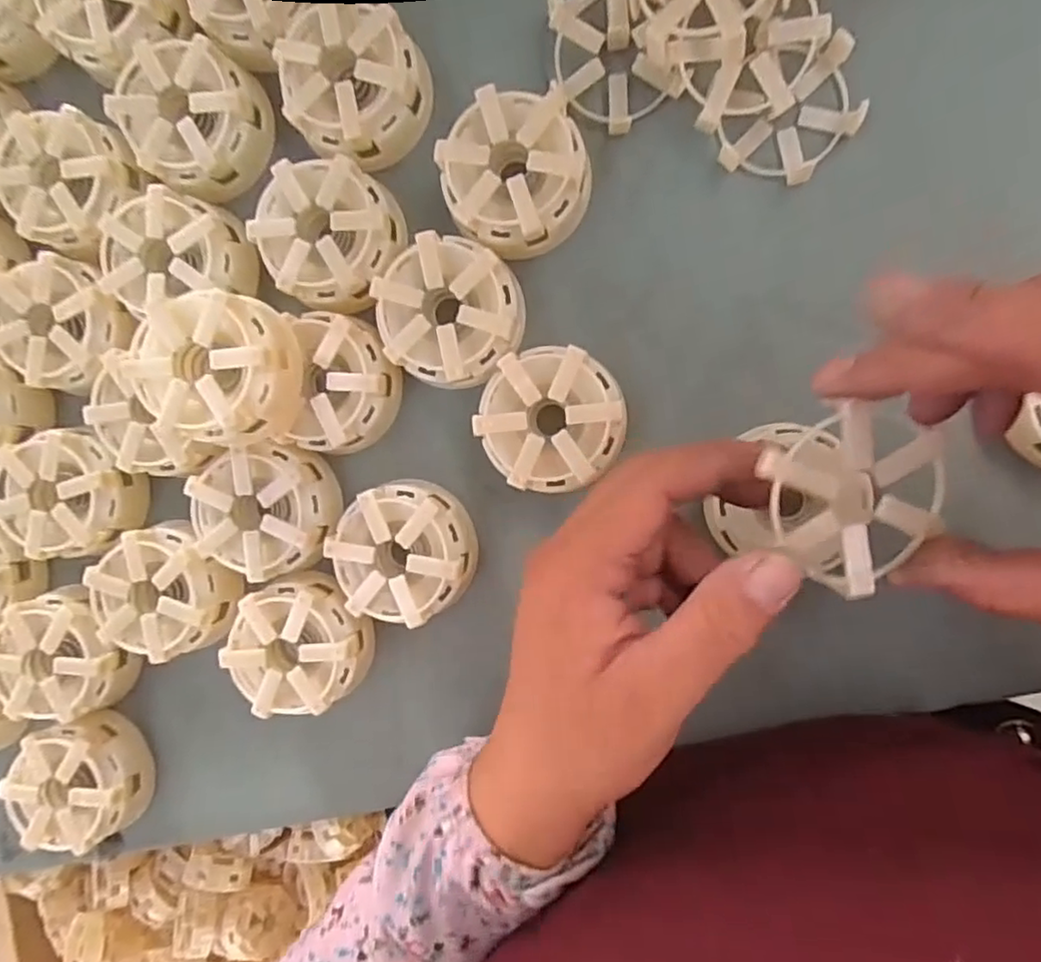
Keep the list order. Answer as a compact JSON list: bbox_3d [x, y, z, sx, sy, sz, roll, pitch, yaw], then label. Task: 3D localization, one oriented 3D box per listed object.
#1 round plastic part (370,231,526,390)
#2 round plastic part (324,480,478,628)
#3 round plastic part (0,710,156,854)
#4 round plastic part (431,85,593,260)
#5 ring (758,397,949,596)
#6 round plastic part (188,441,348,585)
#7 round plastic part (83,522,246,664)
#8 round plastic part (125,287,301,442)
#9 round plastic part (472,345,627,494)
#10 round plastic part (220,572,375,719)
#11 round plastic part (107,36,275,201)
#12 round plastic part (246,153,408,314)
[{"bbox_3d":[-0.031,-0.075,0.294,0.061,0.030,0.064,0,93,8],"label":"round plastic part"},{"bbox_3d":[-0.055,0.034,0.307,0.061,0.029,0.063,0,93,8],"label":"round plastic part"},{"bbox_3d":[-0.232,0.158,0.341,0.057,0.032,0.063,-21,90,9],"label":"round plastic part"},{"bbox_3d":[-0.002,-0.136,0.288,0.062,0.031,0.064,-8,92,8],"label":"round plastic part"},{"bbox_3d":[0.108,0.005,0.205,0.056,0.011,0.052,0,93,8],"label":"ring"},{"bbox_3d":[-0.123,0.014,0.313,0.062,0.028,0.061,0,93,8],"label":"round plastic part"},{"bbox_3d":[-0.177,0.055,0.325,0.065,0.032,0.062,0,93,8],"label":"round plastic part"},{"bbox_3d":[-0.134,-0.049,0.283,0.066,0.036,0.062,0,94,7],"label":"round plastic part"},{"bbox_3d":[0.015,-0.027,0.292,0.062,0.029,0.062,0,93,8],"label":"round plastic part"},{"bbox_3d":[-0.107,0.078,0.317,0.063,0.034,0.061,0,93,8],"label":"round plastic part"},{"bbox_3d":[-0.155,-0.171,0.305,0.066,0.027,0.064,0,93,8],"label":"round plastic part"},{"bbox_3d":[-0.088,-0.114,0.297,0.061,0.024,0.066,-25,89,9],"label":"round plastic part"}]

